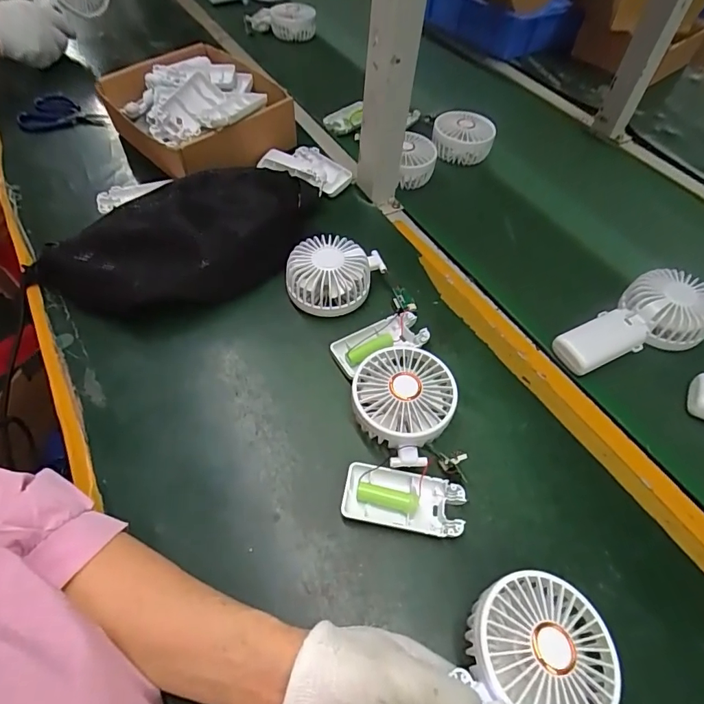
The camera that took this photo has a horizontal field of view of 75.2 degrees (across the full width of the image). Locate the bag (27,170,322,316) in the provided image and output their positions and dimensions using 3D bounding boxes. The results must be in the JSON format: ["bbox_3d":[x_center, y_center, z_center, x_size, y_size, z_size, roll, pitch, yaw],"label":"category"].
[{"bbox_3d":[-0.176,-0.120,0.488,0.318,0.078,0.143,-22,58,-17],"label":"bag"}]

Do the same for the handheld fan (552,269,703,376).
[{"bbox_3d":[0.294,-0.031,0.471,0.171,0.035,0.081,-21,58,-16],"label":"handheld fan"}]

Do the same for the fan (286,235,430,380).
[{"bbox_3d":[0.005,-0.056,0.467,0.105,0.046,0.158,-27,60,-20],"label":"fan"}]

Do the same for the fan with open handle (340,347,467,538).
[{"bbox_3d":[0.045,0.068,0.384,0.091,0.044,0.149,5,54,2],"label":"fan with open handle"}]

